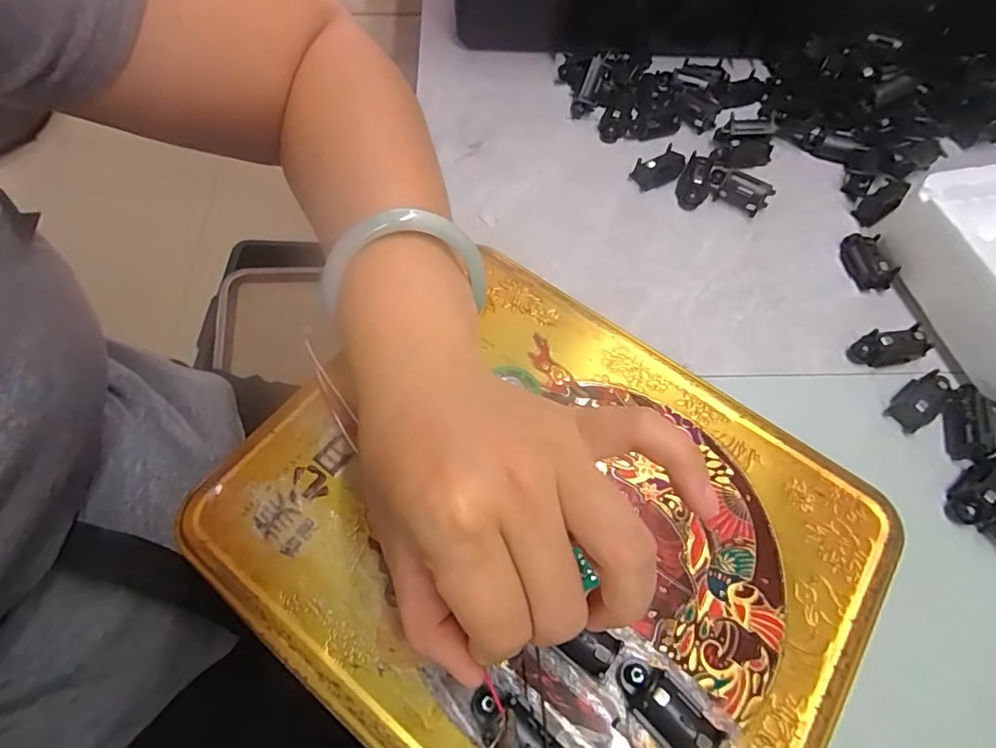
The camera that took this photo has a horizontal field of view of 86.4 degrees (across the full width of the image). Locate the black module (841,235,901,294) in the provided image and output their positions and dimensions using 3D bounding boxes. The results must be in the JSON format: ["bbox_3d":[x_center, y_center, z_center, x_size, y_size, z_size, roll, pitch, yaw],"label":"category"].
[{"bbox_3d":[0.202,-0.063,0.291,0.018,0.012,0.035,-6,63,-5],"label":"black module"}]

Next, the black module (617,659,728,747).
[{"bbox_3d":[0.056,0.112,0.177,0.034,0.016,0.016,41,68,18],"label":"black module"}]

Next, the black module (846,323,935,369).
[{"bbox_3d":[0.195,-0.013,0.264,0.034,0.013,0.015,-9,63,-7],"label":"black module"}]

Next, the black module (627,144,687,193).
[{"bbox_3d":[0.098,-0.124,0.320,0.033,0.013,0.017,-32,68,-17],"label":"black module"}]

